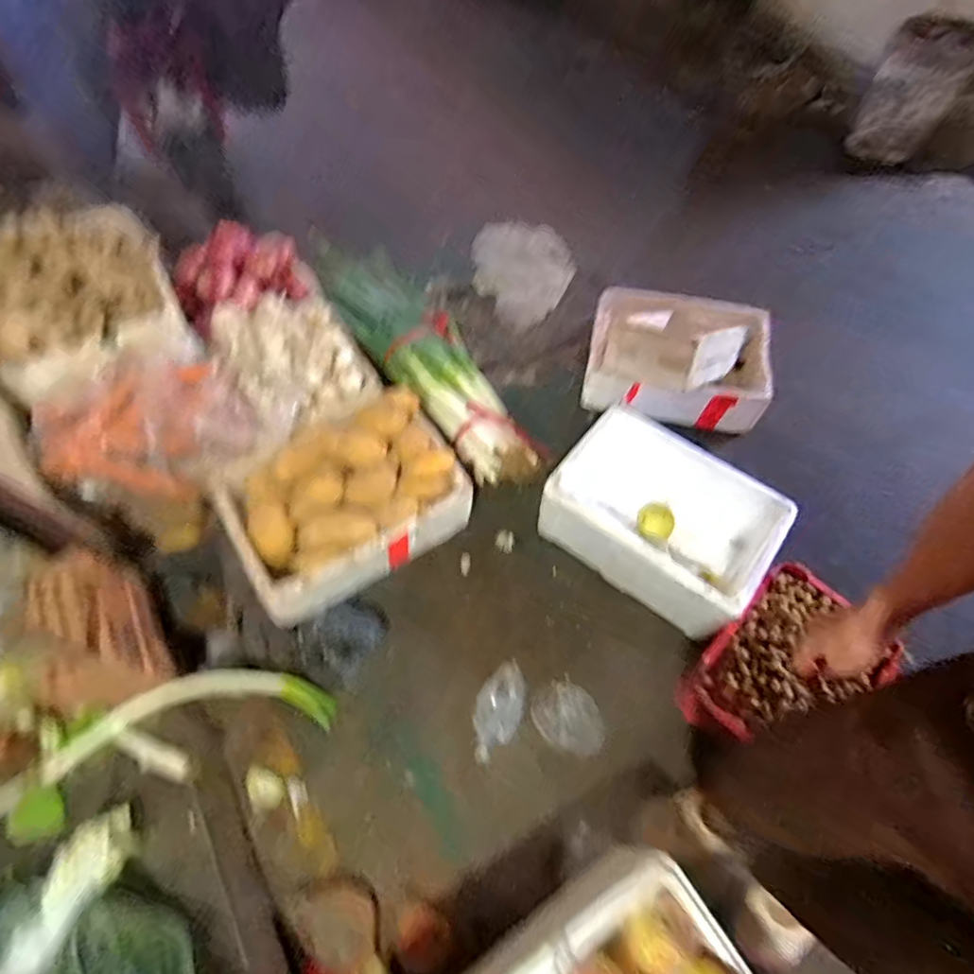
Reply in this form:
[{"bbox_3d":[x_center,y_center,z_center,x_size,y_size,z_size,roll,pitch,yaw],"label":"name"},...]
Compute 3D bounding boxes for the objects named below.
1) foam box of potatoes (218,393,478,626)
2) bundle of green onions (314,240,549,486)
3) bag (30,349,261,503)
[{"bbox_3d":[-0.271,0.032,1.068,0.463,0.205,0.293,-35,66,-19],"label":"foam box of potatoes"},{"bbox_3d":[-0.151,-0.339,1.400,0.261,0.145,0.781,-36,82,-19],"label":"bundle of green onions"},{"bbox_3d":[-0.634,-0.117,1.007,0.338,0.189,0.242,-28,64,-15],"label":"bag"}]

